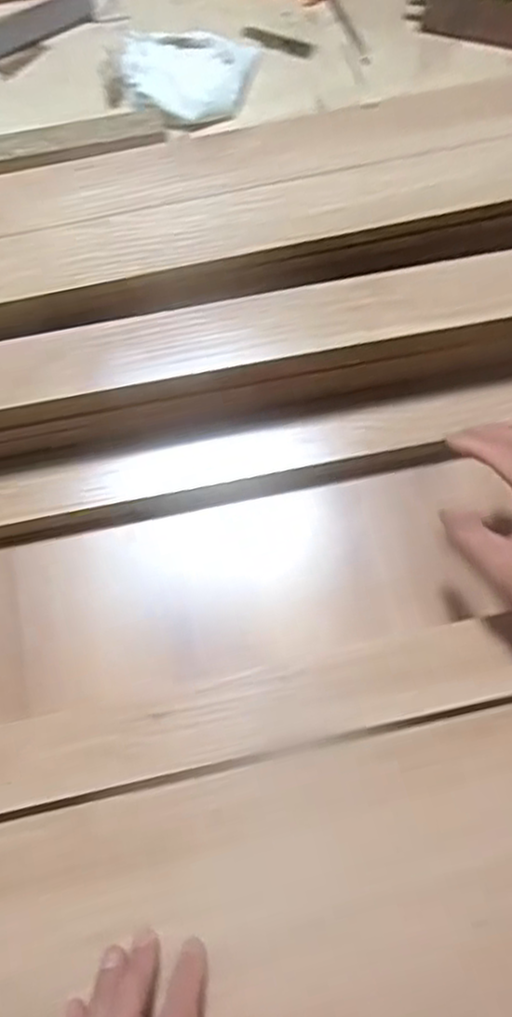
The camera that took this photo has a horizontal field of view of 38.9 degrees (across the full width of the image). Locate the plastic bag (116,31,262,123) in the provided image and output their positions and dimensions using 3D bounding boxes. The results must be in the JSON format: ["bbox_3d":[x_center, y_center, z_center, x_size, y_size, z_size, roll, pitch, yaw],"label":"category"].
[{"bbox_3d":[-0.070,-0.417,0.694,0.123,0.023,0.089,13,74,5],"label":"plastic bag"}]

